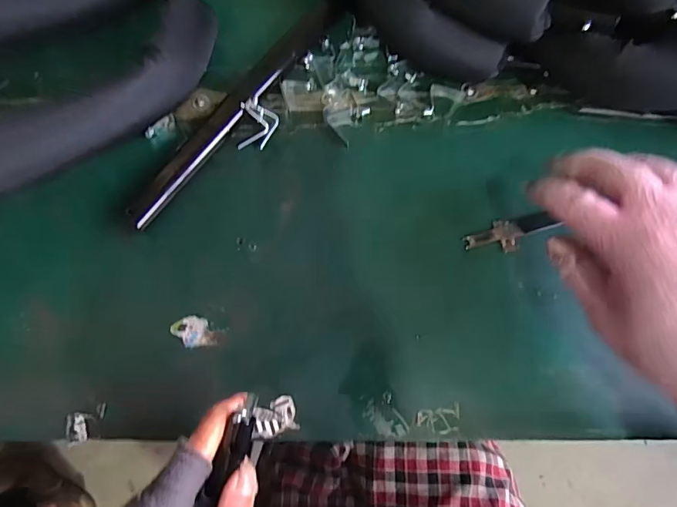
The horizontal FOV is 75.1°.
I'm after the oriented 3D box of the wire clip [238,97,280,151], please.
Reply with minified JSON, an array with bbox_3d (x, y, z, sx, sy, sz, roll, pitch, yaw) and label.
[{"bbox_3d":[-0.065,-0.104,0.354,0.027,0.019,0.037,6,72,3],"label":"wire clip"}]

